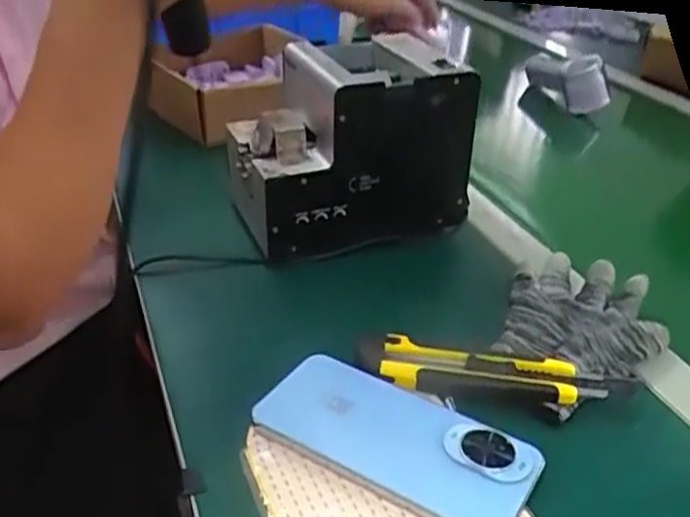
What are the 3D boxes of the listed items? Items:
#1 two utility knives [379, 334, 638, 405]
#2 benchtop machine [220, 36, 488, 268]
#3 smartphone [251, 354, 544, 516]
[{"bbox_3d":[0.098,0.074,0.444,0.148,0.015,0.031,9,32,8],"label":"two utility knives"},{"bbox_3d":[-0.002,-0.104,0.609,0.182,0.139,0.139,-9,34,-20],"label":"benchtop machine"},{"bbox_3d":[0.028,0.102,0.403,0.156,0.013,0.075,21,36,26],"label":"smartphone"}]

